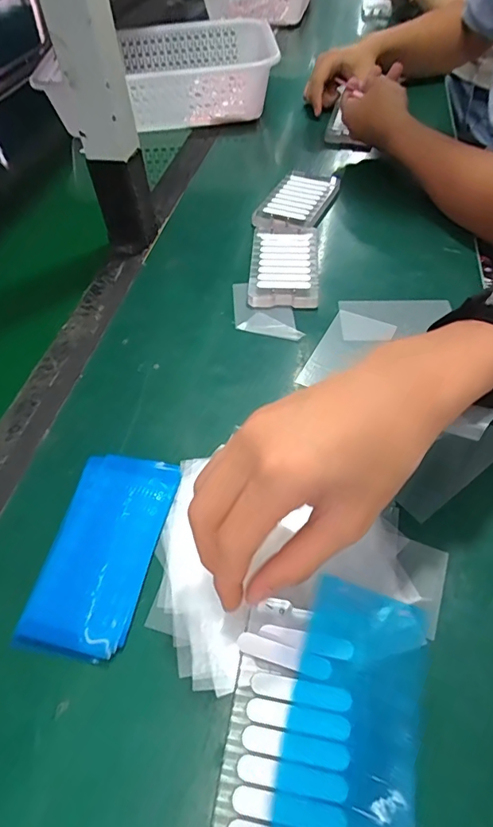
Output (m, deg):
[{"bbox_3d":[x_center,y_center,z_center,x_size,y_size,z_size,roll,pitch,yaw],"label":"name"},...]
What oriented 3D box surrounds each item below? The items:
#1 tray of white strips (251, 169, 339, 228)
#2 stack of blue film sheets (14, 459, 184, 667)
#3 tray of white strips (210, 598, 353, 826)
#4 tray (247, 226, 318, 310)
[{"bbox_3d":[0.065,-0.258,0.565,0.072,0.019,0.131,18,54,17],"label":"tray of white strips"},{"bbox_3d":[-0.091,0.083,0.299,0.064,0.009,0.128,7,52,9],"label":"stack of blue film sheets"},{"bbox_3d":[0.021,0.154,0.234,0.058,0.013,0.108,5,52,8],"label":"tray of white strips"},{"bbox_3d":[0.039,-0.155,0.486,0.066,0.016,0.128,2,51,5],"label":"tray"}]

